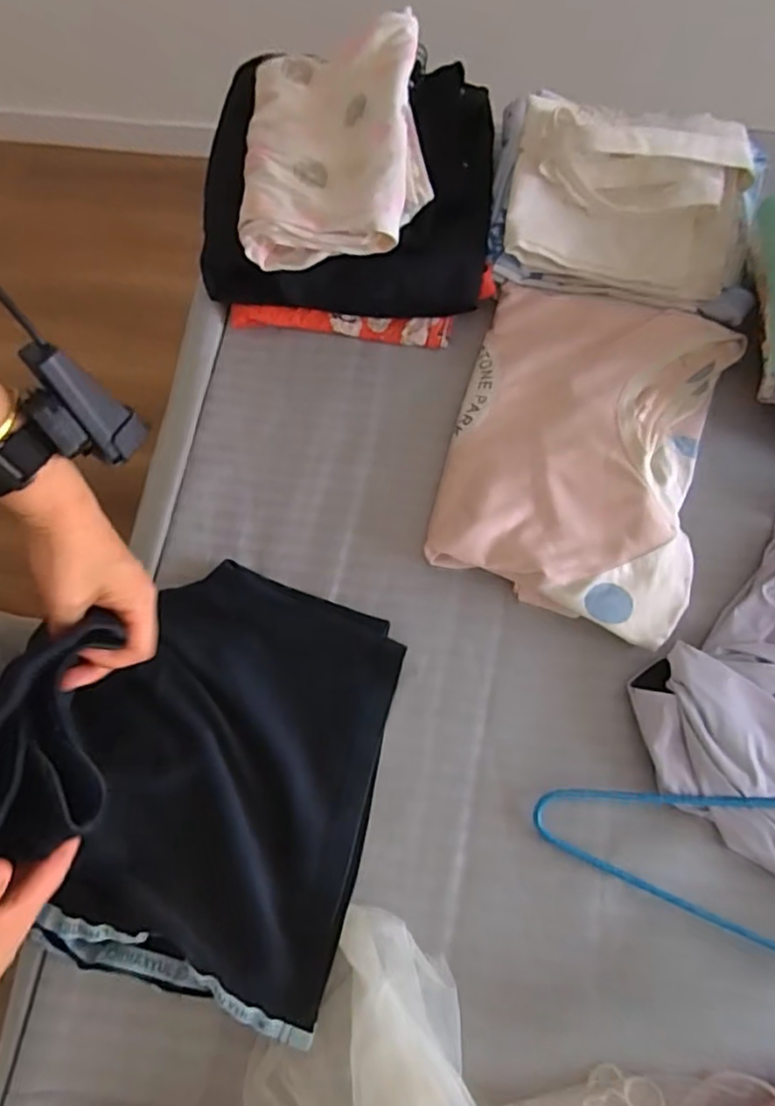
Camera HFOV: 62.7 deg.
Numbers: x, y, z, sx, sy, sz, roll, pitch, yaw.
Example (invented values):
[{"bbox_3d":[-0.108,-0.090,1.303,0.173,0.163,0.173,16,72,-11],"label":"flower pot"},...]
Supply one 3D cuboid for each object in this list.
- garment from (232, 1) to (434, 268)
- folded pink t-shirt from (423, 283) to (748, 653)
[{"bbox_3d":[-0.049,-0.379,0.583,0.168,0.075,0.215,0,71,3],"label":"garment"},{"bbox_3d":[0.167,-0.092,0.550,0.212,0.051,0.296,15,72,6],"label":"folded pink t-shirt"}]

